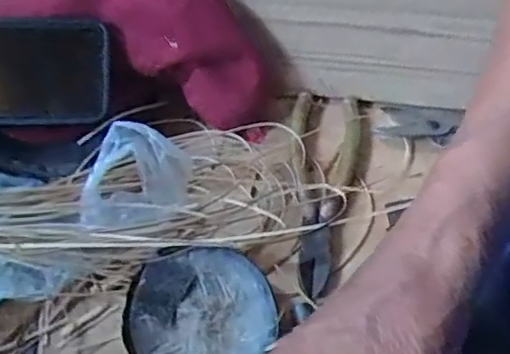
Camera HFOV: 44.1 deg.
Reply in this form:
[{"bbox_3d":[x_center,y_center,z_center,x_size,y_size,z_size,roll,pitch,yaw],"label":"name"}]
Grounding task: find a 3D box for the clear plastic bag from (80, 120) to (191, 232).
[{"bbox_3d":[-0.078,0.001,0.403,0.075,0.073,0.032,-4,57,-2],"label":"clear plastic bag"}]

